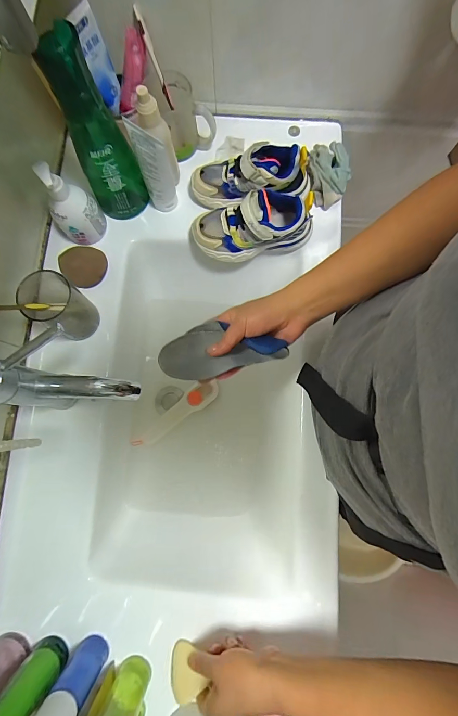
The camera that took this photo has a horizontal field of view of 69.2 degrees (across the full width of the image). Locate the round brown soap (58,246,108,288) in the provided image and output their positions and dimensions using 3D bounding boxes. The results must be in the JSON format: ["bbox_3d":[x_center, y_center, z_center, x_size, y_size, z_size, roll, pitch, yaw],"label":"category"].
[{"bbox_3d":[-0.233,-0.151,0.533,0.068,0.023,0.068,0,80,1],"label":"round brown soap"}]

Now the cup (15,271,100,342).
[{"bbox_3d":[-0.241,-0.071,0.476,0.064,0.110,0.072,40,83,7],"label":"cup"}]

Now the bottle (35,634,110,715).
[{"bbox_3d":[-0.185,0.385,0.380,0.041,0.139,0.038,0,80,1],"label":"bottle"}]

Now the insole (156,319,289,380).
[{"bbox_3d":[-0.008,-0.012,0.422,0.155,0.035,0.070,-5,80,7],"label":"insole"}]

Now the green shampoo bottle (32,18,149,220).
[{"bbox_3d":[-0.172,-0.280,0.440,0.078,0.234,0.048,-31,81,-5],"label":"green shampoo bottle"}]

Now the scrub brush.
[{"bbox_3d":[-0.097,0.101,0.599,0.178,0.031,0.041,-34,81,-5],"label":"scrub brush"}]

